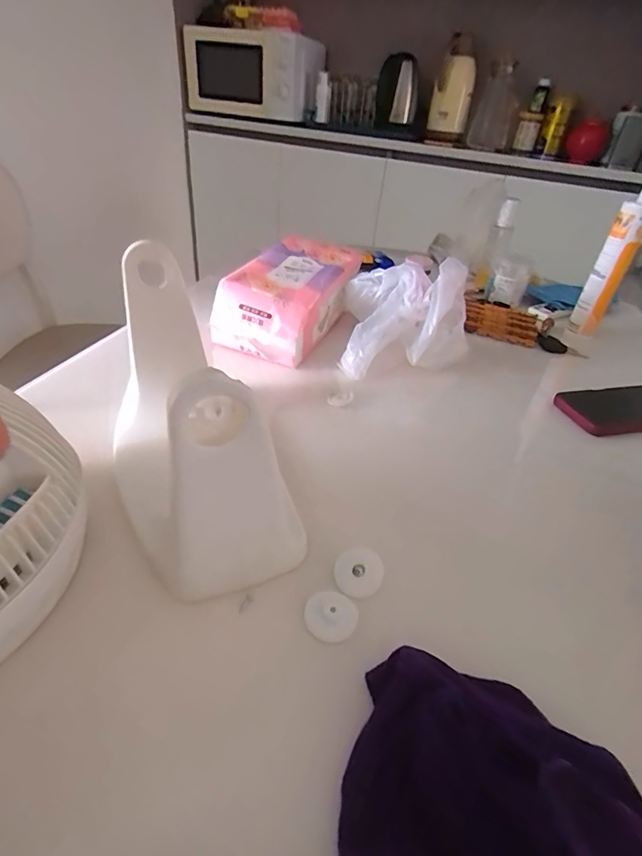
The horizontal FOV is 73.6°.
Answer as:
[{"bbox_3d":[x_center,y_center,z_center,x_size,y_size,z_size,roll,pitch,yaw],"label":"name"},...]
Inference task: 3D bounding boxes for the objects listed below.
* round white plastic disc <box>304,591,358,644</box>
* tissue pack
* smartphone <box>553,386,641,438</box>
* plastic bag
[{"bbox_3d":[0.007,0.128,0.294,0.035,0.008,0.034,4,38,-3],"label":"round white plastic disc"},{"bbox_3d":[-0.043,-0.198,0.635,0.139,0.092,0.274,19,39,16],"label":"tissue pack"},{"bbox_3d":[0.391,-0.026,0.555,0.166,0.014,0.083,-9,44,-13],"label":"smartphone"},{"bbox_3d":[0.118,-0.155,0.581,0.174,0.116,0.160,8,37,2],"label":"plastic bag"}]

